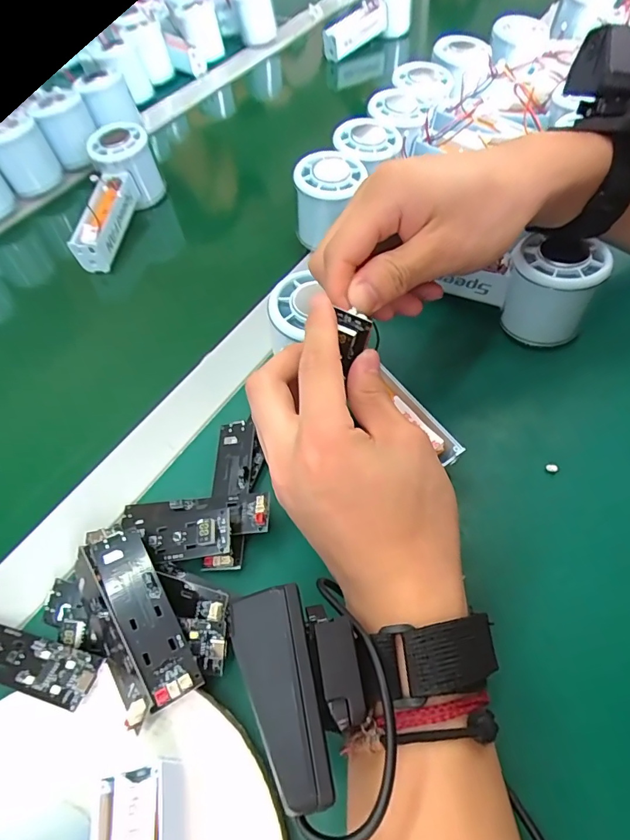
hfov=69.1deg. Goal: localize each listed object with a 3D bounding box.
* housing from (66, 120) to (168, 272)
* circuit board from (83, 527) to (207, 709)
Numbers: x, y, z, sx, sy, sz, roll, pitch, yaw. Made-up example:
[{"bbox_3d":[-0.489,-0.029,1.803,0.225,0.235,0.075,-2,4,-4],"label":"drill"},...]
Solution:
[{"bbox_3d":[-0.187,-0.202,0.426,0.046,0.060,0.140,7,70,8],"label":"housing"},{"bbox_3d":[-0.083,0.089,0.219,0.024,0.005,0.091,-24,51,-27],"label":"circuit board"}]

